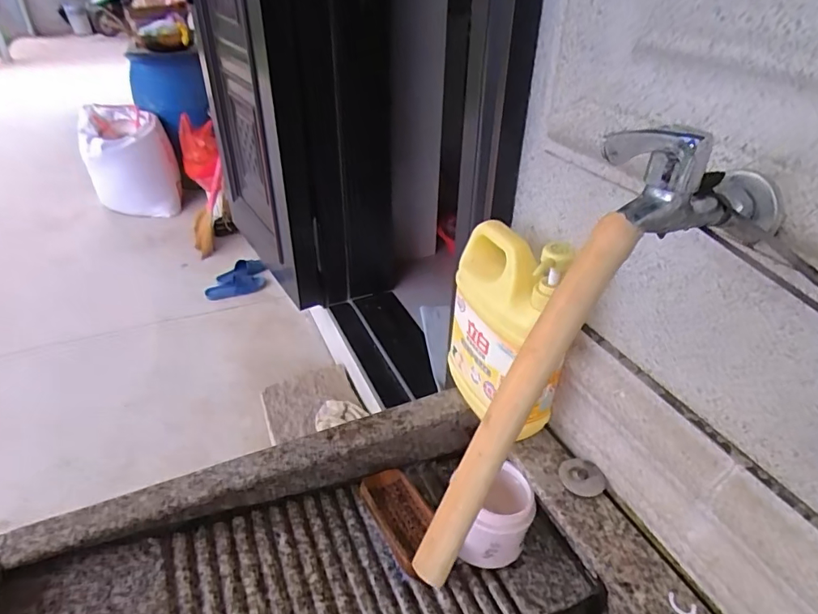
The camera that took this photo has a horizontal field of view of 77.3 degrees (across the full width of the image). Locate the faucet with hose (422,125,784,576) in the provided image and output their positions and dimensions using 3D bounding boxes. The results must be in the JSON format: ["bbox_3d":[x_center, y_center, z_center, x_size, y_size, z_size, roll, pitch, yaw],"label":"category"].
[{"bbox_3d":[0.092,0.037,0.298,0.128,0.317,0.047,28,9,-47],"label":"faucet with hose"}]

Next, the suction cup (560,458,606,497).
[{"bbox_3d":[0.183,0.179,0.539,0.041,0.012,0.043,-15,38,-20],"label":"suction cup"}]

